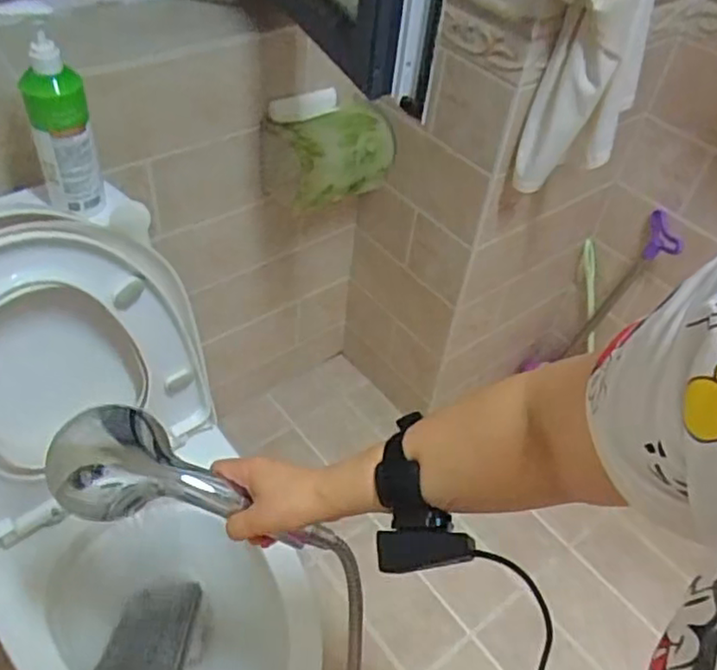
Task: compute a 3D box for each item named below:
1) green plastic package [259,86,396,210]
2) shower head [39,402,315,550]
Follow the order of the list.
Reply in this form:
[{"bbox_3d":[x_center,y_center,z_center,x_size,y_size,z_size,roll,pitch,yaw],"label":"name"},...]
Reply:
[{"bbox_3d":[-0.056,-0.313,1.141,0.215,0.176,0.116,-27,55,-28],"label":"green plastic package"},{"bbox_3d":[-0.161,0.132,0.578,0.236,0.056,0.096,16,47,7],"label":"shower head"}]

